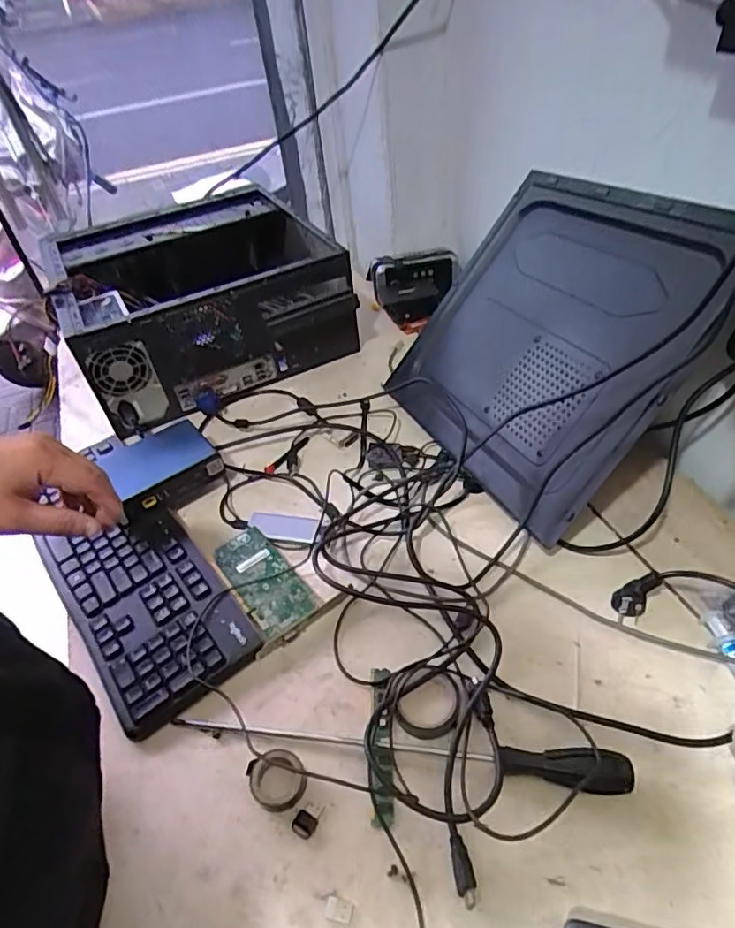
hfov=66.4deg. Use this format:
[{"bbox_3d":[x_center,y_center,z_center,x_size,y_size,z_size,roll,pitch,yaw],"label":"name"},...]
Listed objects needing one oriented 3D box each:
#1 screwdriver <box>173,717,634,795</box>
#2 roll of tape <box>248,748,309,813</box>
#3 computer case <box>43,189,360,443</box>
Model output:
[{"bbox_3d":[0.016,0.246,0.484,0.392,0.026,0.027,2,47,9],"label":"screwdriver"},{"bbox_3d":[-0.076,0.270,0.480,0.048,0.021,0.045,-4,46,4],"label":"roll of tape"},{"bbox_3d":[-0.269,-0.270,0.927,0.399,0.204,0.366,-23,46,-15],"label":"computer case"}]

